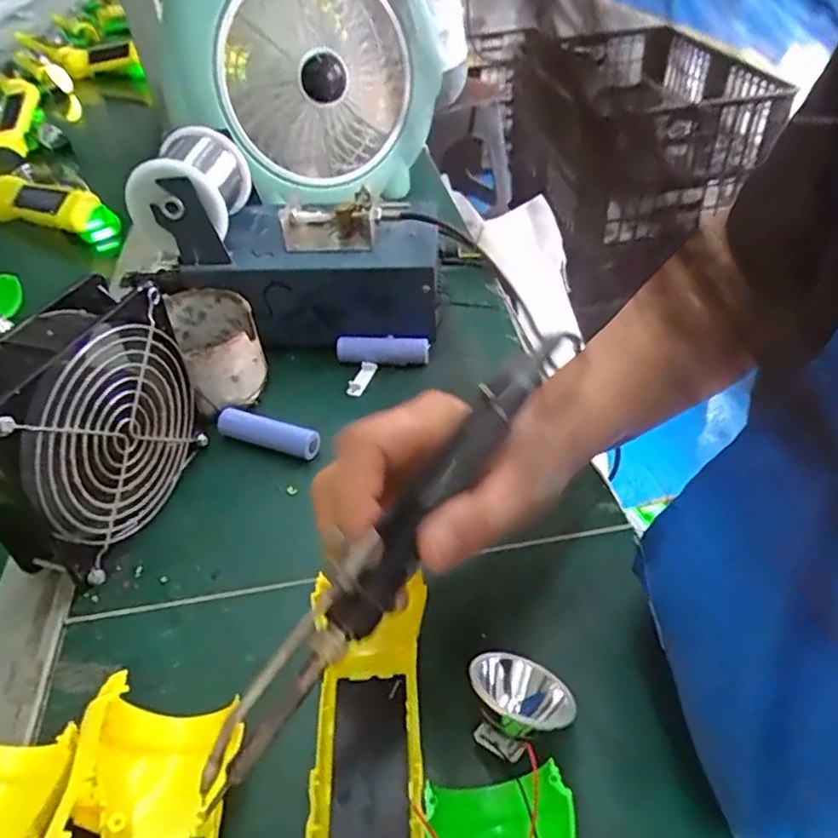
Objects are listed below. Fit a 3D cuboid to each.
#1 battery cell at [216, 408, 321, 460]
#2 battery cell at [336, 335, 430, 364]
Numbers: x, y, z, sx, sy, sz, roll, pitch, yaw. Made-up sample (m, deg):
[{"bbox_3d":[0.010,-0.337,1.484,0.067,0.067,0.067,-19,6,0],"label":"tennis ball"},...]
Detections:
[{"bbox_3d":[-0.093,0.009,0.398,0.066,0.016,0.014,11,44,17],"label":"battery cell"},{"bbox_3d":[-0.026,-0.050,0.465,0.066,0.017,0.016,-4,42,1],"label":"battery cell"}]

